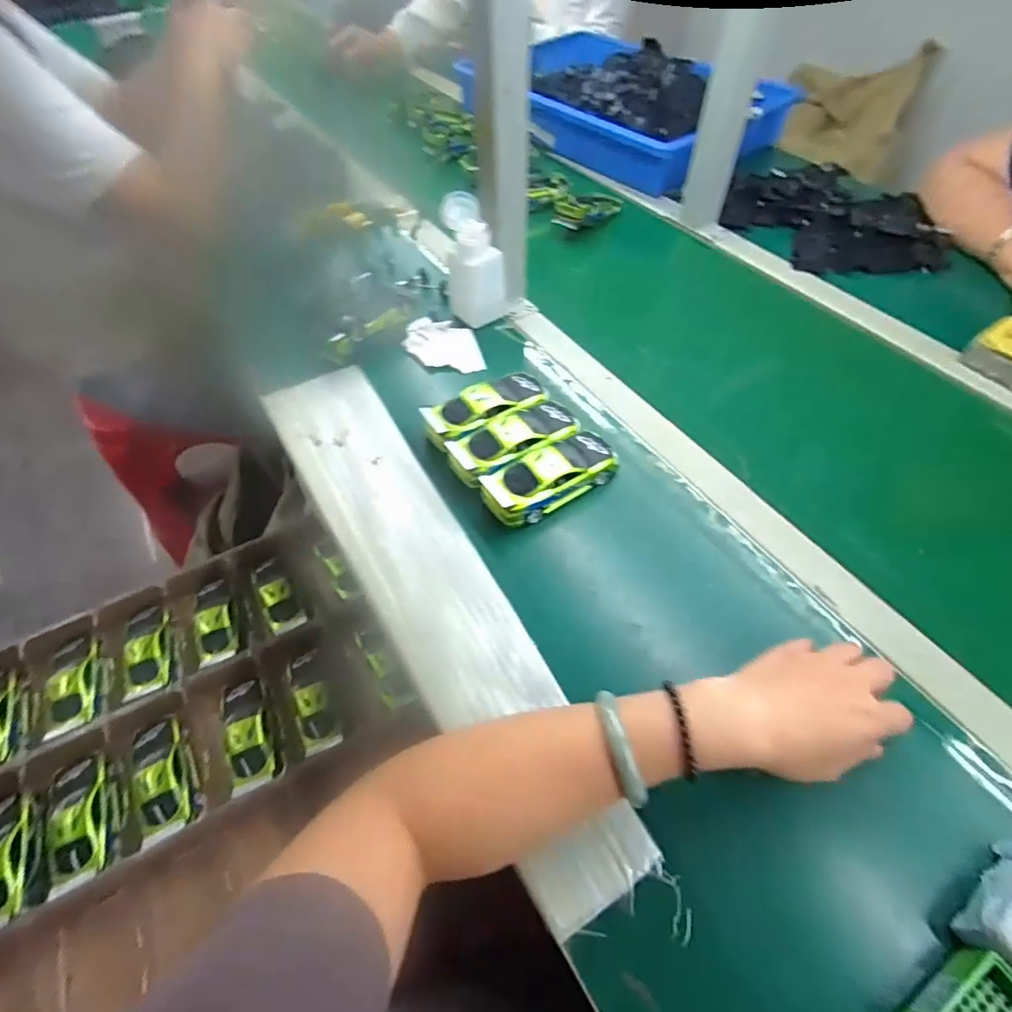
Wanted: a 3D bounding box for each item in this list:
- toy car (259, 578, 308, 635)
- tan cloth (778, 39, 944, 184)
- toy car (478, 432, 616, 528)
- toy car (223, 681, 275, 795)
[{"bbox_3d":[-0.280,0.128,0.644,0.039,0.023,0.070,-32,60,-20],"label":"toy car"},{"bbox_3d":[0.904,-1.024,1.347,0.080,0.251,0.434,-18,56,-11],"label":"tan cloth"},{"bbox_3d":[0.042,-0.028,0.470,0.131,0.031,0.048,-28,58,-18],"label":"toy car"},{"bbox_3d":[-0.285,0.250,0.566,0.045,0.024,0.115,-22,57,-14],"label":"toy car"}]

